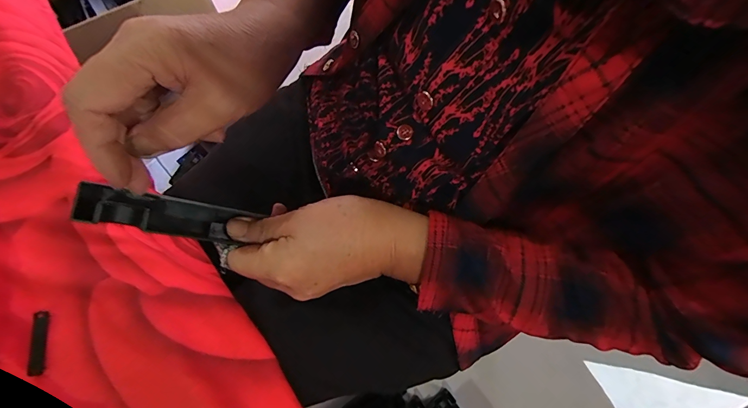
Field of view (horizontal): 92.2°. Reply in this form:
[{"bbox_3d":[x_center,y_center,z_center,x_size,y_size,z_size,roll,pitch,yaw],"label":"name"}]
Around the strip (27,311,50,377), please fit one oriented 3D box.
[{"bbox_3d":[-0.256,0.106,0.274,0.010,0.004,0.046,-7,74,-2],"label":"strip"}]

